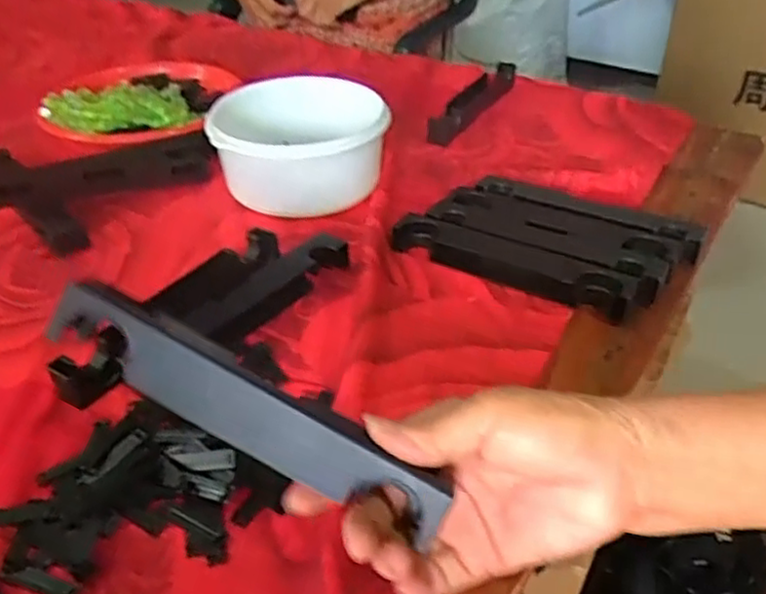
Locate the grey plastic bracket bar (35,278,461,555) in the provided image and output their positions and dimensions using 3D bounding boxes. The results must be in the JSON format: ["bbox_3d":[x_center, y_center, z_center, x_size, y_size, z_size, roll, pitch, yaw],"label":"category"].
[{"bbox_3d":[-0.060,0.049,0.323,0.192,0.032,0.022,29,1,4],"label":"grey plastic bracket bar"}]

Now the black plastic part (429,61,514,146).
[{"bbox_3d":[0.107,-0.229,0.816,0.029,0.032,0.175,21,43,26],"label":"black plastic part"}]

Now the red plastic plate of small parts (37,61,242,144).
[{"bbox_3d":[-0.281,-0.232,0.818,0.193,0.035,0.215,4,38,6],"label":"red plastic plate of small parts"}]

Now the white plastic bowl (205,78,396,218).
[{"bbox_3d":[-0.076,-0.141,0.663,0.160,0.078,0.138,-1,38,0],"label":"white plastic bowl"}]

